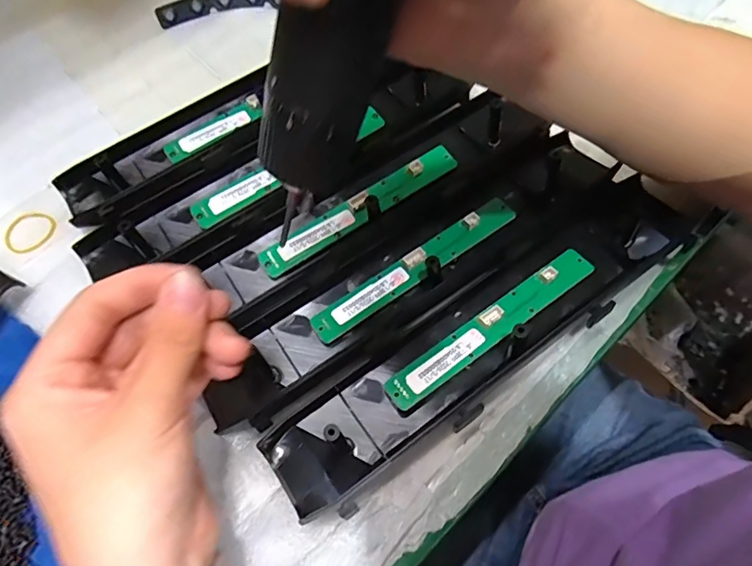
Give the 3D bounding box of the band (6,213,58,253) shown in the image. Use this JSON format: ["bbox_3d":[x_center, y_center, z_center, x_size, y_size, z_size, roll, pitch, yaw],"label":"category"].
[{"bbox_3d":[-0.220,-0.033,0.315,0.028,0.004,0.030,33,71,14],"label":"band"}]

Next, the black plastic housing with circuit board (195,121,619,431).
[{"bbox_3d":[0.026,-0.012,0.289,0.274,0.025,0.053,-35,70,-13],"label":"black plastic housing with circuit board"}]

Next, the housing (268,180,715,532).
[{"bbox_3d":[0.072,0.025,0.281,0.284,0.021,0.055,-35,70,-13],"label":"housing"}]

